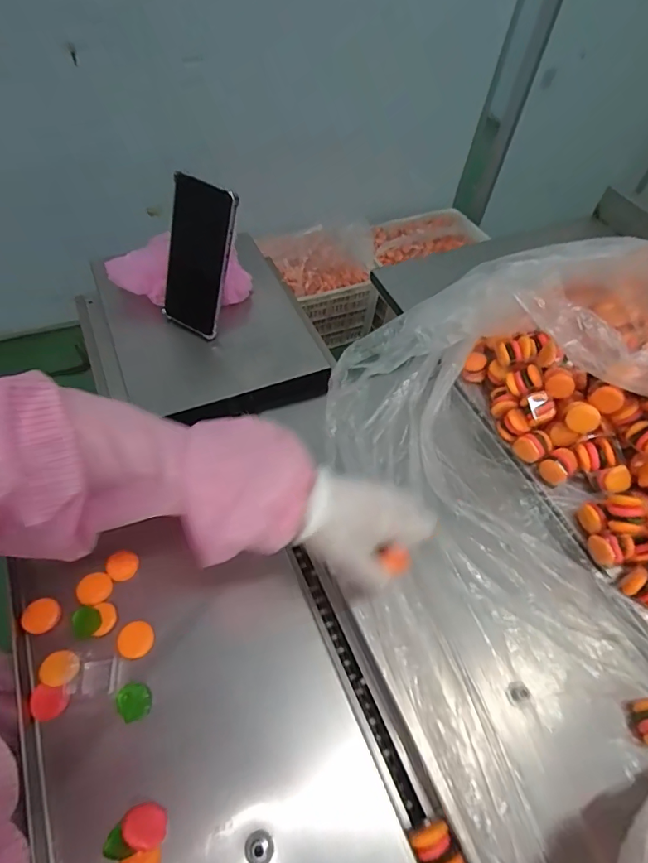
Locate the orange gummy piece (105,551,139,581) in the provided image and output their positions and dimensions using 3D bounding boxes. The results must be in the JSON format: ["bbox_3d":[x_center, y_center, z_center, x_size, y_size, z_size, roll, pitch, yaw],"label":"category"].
[{"bbox_3d":[-0.186,0.124,0.435,0.027,0.011,0.026,-3,87,-25],"label":"orange gummy piece"}]

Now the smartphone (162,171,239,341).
[{"bbox_3d":[-0.146,-0.195,0.546,0.090,0.179,0.018,38,44,12],"label":"smartphone"}]

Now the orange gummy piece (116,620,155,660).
[{"bbox_3d":[-0.160,0.177,0.399,0.028,0.007,0.028,-12,58,-13],"label":"orange gummy piece"}]

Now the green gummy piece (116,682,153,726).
[{"bbox_3d":[-0.152,0.217,0.377,0.026,0.011,0.025,3,55,-4],"label":"green gummy piece"}]

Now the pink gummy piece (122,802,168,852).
[{"bbox_3d":[-0.125,0.278,0.331,0.031,0.007,0.026,17,29,-33],"label":"pink gummy piece"}]

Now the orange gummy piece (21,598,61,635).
[{"bbox_3d":[-0.242,0.157,0.401,0.029,0.010,0.028,-13,79,-30],"label":"orange gummy piece"}]

